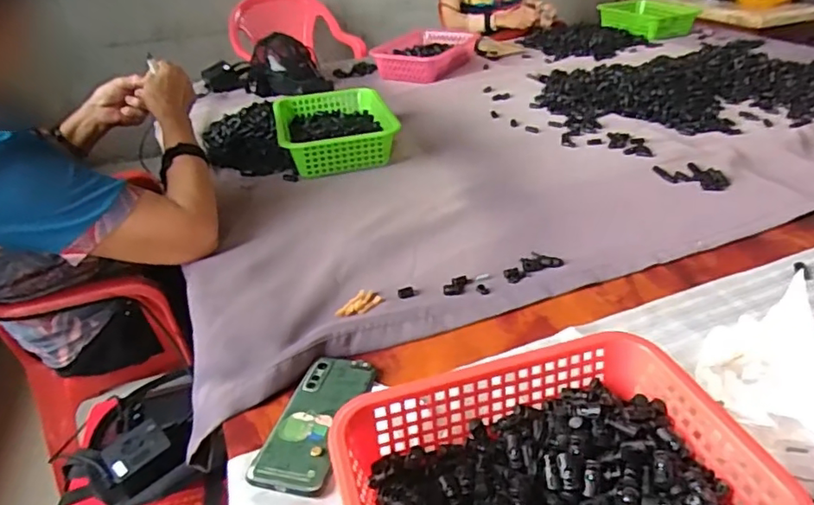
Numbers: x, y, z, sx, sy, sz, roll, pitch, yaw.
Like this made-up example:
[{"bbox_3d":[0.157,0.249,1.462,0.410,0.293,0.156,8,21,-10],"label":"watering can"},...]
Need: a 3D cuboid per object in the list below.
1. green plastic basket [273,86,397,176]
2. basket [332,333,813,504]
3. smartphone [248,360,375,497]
[{"bbox_3d":[-0.144,-0.247,1.136,0.218,0.067,0.272,-11,35,-8],"label":"green plastic basket"},{"bbox_3d":[0.107,0.183,0.435,0.297,0.073,0.214,-13,35,-11],"label":"basket"},{"bbox_3d":[-0.089,0.161,0.559,0.073,0.007,0.161,7,36,16],"label":"smartphone"}]

